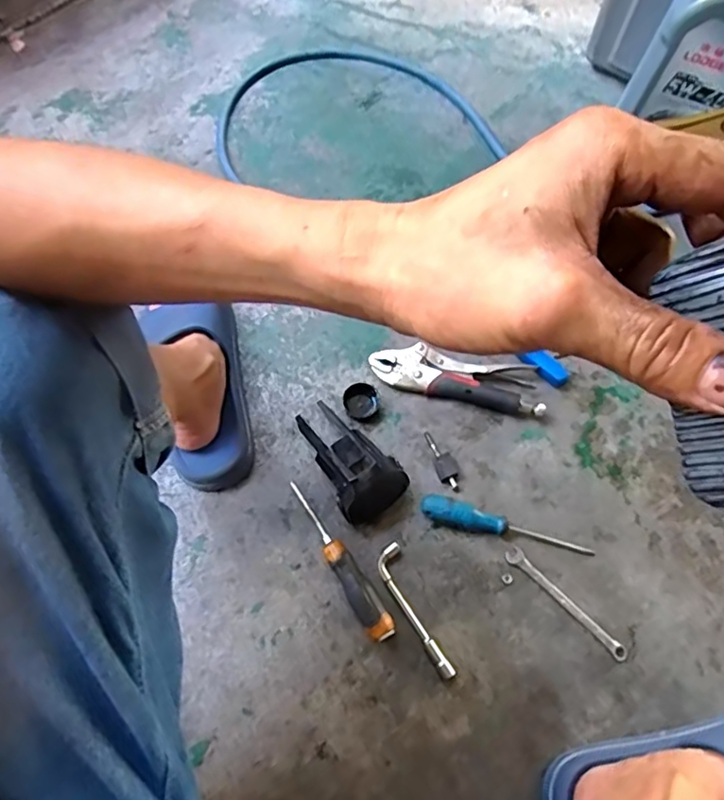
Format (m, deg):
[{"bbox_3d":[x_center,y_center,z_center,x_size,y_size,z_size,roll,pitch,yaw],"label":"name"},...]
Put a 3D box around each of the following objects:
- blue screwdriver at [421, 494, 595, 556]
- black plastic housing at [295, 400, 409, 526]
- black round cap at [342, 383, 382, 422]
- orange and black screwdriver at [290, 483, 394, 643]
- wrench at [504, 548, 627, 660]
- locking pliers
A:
[{"bbox_3d":[0.165,0.146,0.661,0.198,0.027,0.026,16,67,3],"label":"blue screwdriver"},{"bbox_3d":[-0.015,0.059,0.666,0.082,0.074,0.157,-29,71,-13],"label":"black plastic housing"},{"bbox_3d":[-0.001,0.002,0.722,0.043,0.012,0.046,1,67,-3],"label":"black round cap"},{"bbox_3d":[-0.026,0.172,0.640,0.029,0.030,0.194,-29,71,-14],"label":"orange and black screwdriver"},{"bbox_3d":[0.224,0.226,0.642,0.020,0.009,0.157,-41,75,-18],"label":"wrench"},{"bbox_3d":[0.118,-0.028,0.735,0.212,0.024,0.061,11,67,2],"label":"locking pliers"}]

